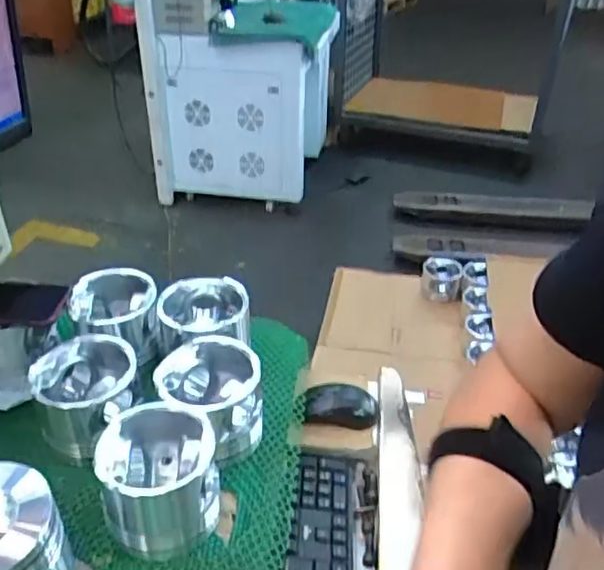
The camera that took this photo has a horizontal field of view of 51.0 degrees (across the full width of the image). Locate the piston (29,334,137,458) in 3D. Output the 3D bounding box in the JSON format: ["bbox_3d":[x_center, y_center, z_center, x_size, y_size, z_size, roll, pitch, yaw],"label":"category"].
[{"bbox_3d":[-0.242,0.123,0.719,0.112,0.086,0.114,-13,36,-18],"label":"piston"}]

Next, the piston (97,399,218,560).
[{"bbox_3d":[-0.140,0.188,0.630,0.107,0.100,0.125,-4,35,-7],"label":"piston"}]

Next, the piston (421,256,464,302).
[{"bbox_3d":[0.413,-0.017,1.873,0.115,0.097,0.109,4,34,6],"label":"piston"}]

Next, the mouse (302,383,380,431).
[{"bbox_3d":[0.053,0.161,0.845,0.098,0.032,0.057,-2,34,-4],"label":"mouse"}]

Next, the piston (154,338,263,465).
[{"bbox_3d":[-0.104,0.131,0.723,0.114,0.092,0.117,2,34,2],"label":"piston"}]

